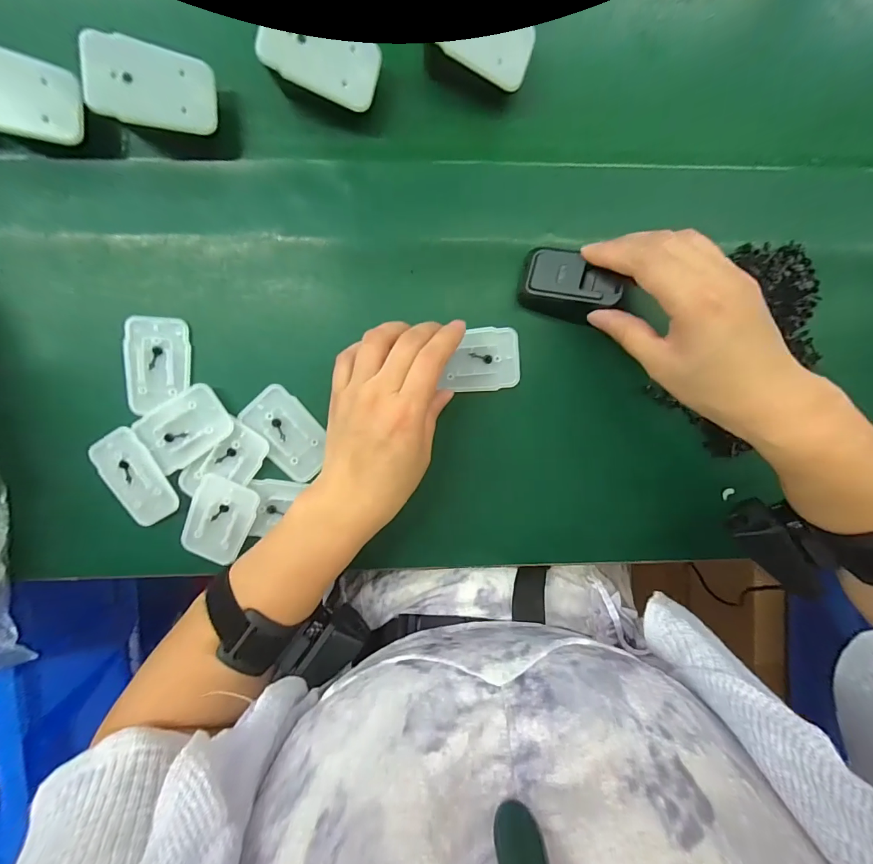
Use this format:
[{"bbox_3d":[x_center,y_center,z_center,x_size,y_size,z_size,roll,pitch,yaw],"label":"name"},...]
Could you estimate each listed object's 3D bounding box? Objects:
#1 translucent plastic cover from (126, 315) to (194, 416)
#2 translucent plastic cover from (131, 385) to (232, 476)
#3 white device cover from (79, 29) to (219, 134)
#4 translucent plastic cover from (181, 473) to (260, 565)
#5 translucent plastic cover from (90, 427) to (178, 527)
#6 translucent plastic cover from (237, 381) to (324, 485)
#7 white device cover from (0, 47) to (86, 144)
[{"bbox_3d":[-0.196,-0.047,0.281,0.040,0.004,0.065,3,96,-3],"label":"translucent plastic cover"},{"bbox_3d":[-0.179,-0.003,0.284,0.062,0.006,0.044,-32,97,1],"label":"translucent plastic cover"},{"bbox_3d":[-0.169,-0.206,0.239,0.066,0.004,0.043,-2,103,-27],"label":"white device cover"},{"bbox_3d":[-0.161,0.066,0.293,0.044,0.007,0.064,25,95,-5],"label":"translucent plastic cover"},{"bbox_3d":[-0.216,0.033,0.286,0.038,0.006,0.068,-30,97,1],"label":"translucent plastic cover"},{"bbox_3d":[-0.108,0.001,0.295,0.042,0.006,0.068,-39,97,2],"label":"translucent plastic cover"},{"bbox_3d":[-0.248,-0.197,0.232,0.064,0.008,0.042,-1,104,-27],"label":"white device cover"}]

